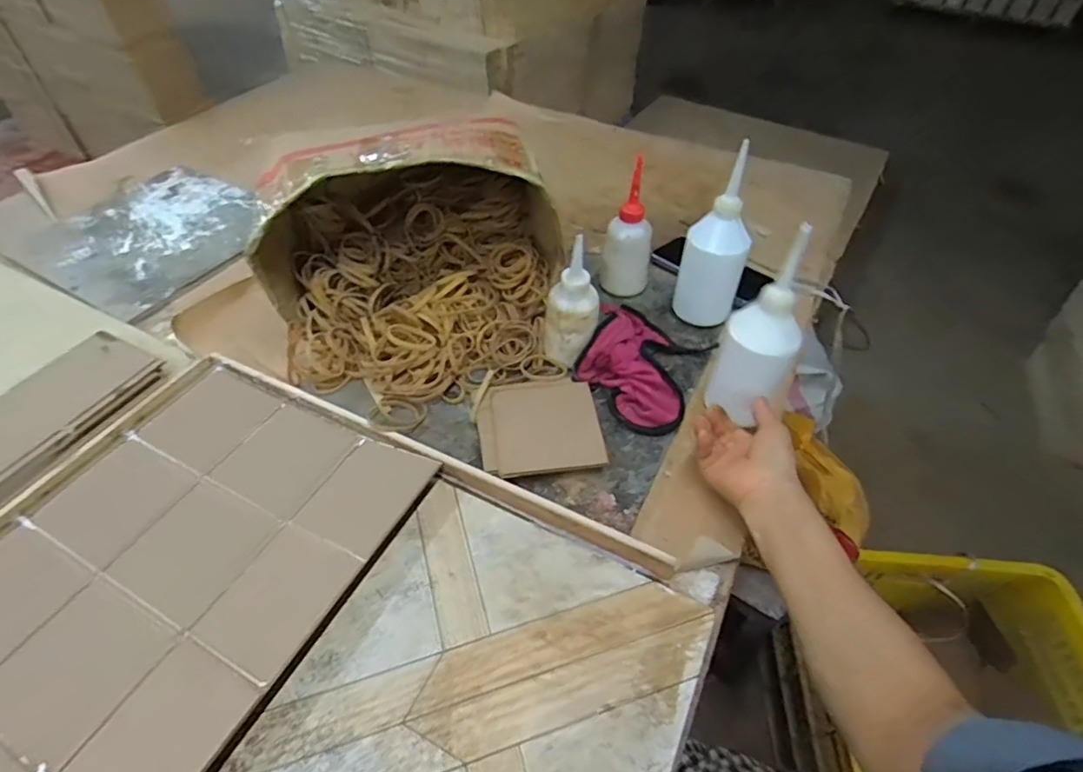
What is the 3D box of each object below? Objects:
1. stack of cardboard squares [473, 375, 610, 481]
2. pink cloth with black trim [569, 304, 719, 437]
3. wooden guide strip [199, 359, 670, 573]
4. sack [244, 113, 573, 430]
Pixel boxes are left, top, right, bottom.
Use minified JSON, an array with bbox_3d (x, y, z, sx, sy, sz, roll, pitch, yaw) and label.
[{"bbox_3d":[-0.003,0.044,0.563,0.118,0.024,0.117,-7,49,-5],"label":"stack of cardboard squares"},{"bbox_3d":[0.115,-0.035,0.607,0.125,0.053,0.162,24,54,20],"label":"pink cloth with black trim"},{"bbox_3d":[-0.129,0.065,0.545,0.533,0.027,0.021,20,52,17],"label":"wooden guide strip"},{"bbox_3d":[-0.142,-0.150,0.610,0.307,0.208,0.350,-7,49,-5],"label":"sack"}]

